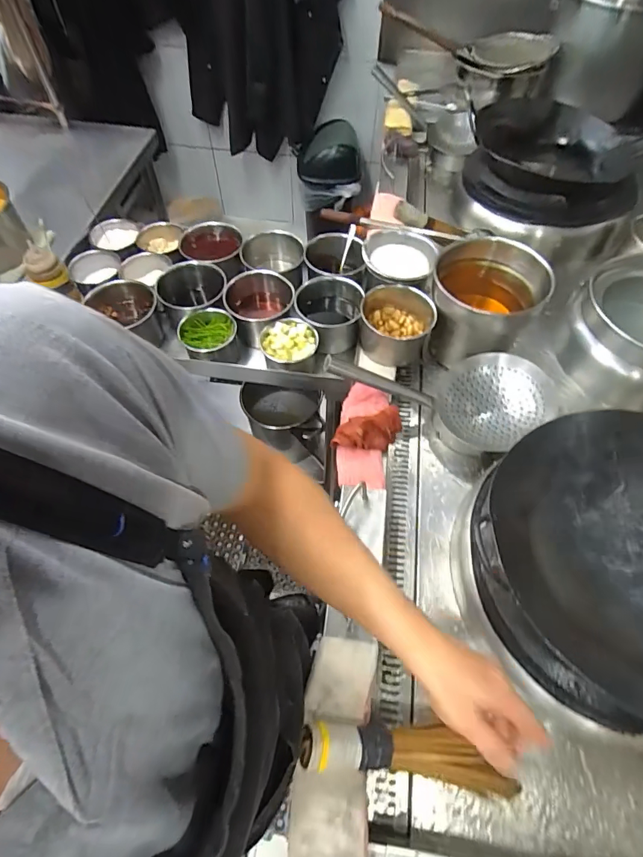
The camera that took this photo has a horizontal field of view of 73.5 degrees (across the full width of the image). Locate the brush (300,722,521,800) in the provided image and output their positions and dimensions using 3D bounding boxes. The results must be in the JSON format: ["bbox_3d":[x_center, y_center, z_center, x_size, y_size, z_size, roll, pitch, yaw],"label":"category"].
[{"bbox_3d":[0.117,0.432,0.572,0.298,0.060,0.064,18,59,-11],"label":"brush"}]

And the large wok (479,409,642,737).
[{"bbox_3d":[0.470,0.178,0.641,0.431,0.129,0.408,0,59,-1],"label":"large wok"}]

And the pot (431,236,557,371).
[{"bbox_3d":[0.361,-0.267,0.959,0.217,0.203,0.216,0,59,-1],"label":"pot"}]

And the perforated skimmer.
[{"bbox_3d":[0.227,-0.060,0.874,0.459,0.108,0.201,5,58,-12],"label":"perforated skimmer"}]

